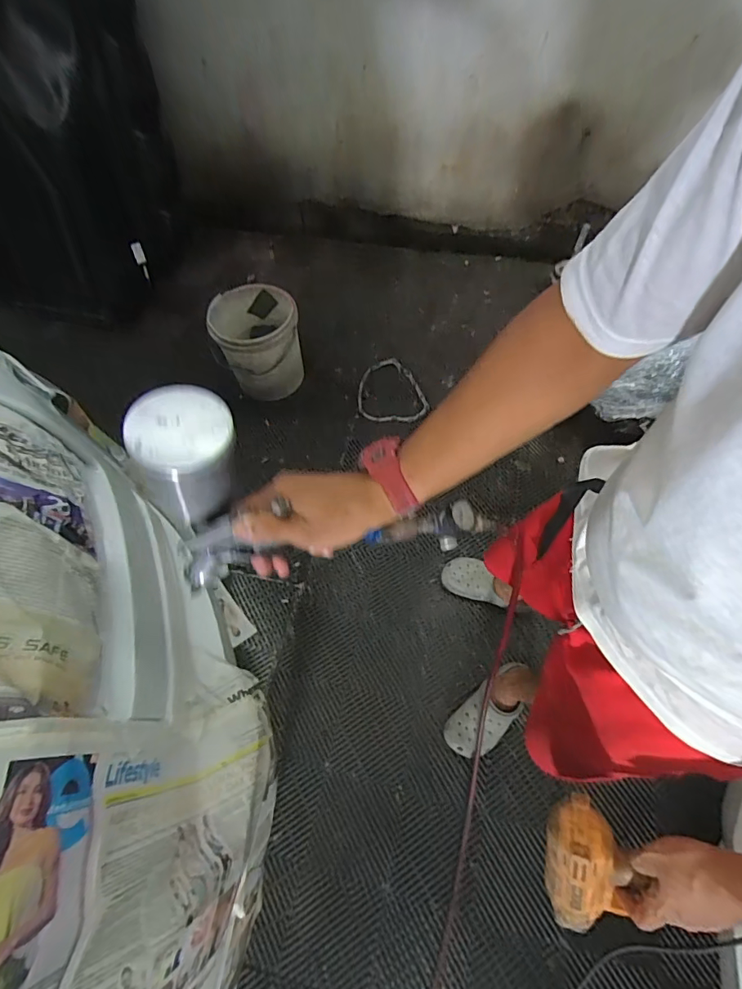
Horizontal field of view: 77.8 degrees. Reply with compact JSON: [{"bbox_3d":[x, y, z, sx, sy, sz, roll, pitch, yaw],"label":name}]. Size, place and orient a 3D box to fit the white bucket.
[{"bbox_3d":[-0.404,-0.564,1.661,0.284,0.312,0.273,-9,63,-3],"label":"white bucket"}]

